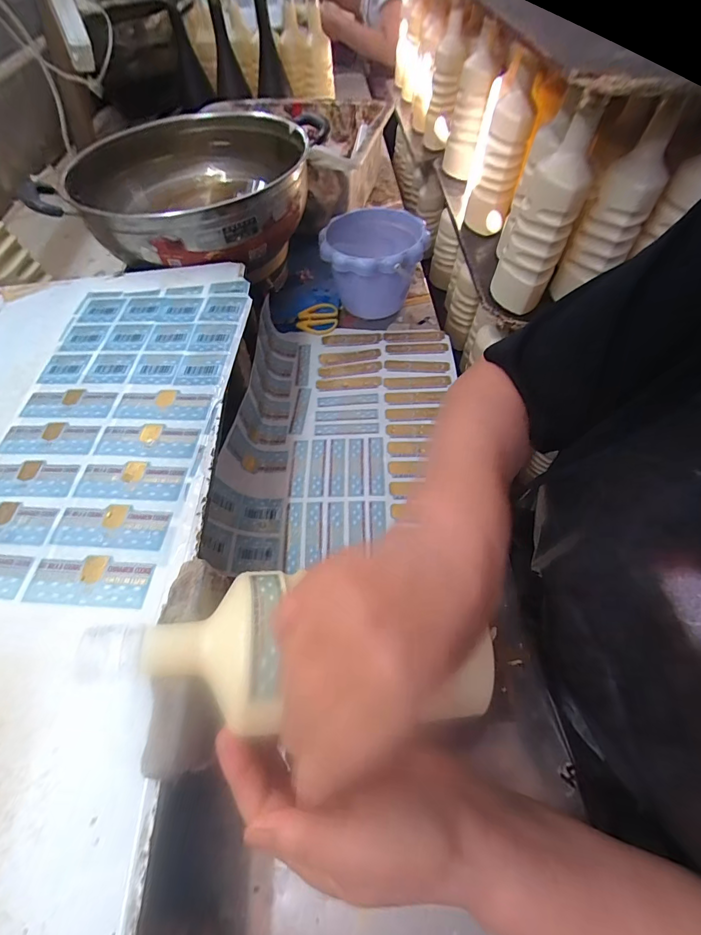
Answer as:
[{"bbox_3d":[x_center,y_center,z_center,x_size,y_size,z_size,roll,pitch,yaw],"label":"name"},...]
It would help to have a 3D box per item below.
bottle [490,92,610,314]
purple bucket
[{"bbox_3d":[0.257,-0.324,0.530,0.072,0.242,0.071,12,57,8],"label":"bottle"},{"bbox_3d":[0.035,-0.315,0.629,0.149,0.118,0.155,0,56,0],"label":"purple bucket"}]

